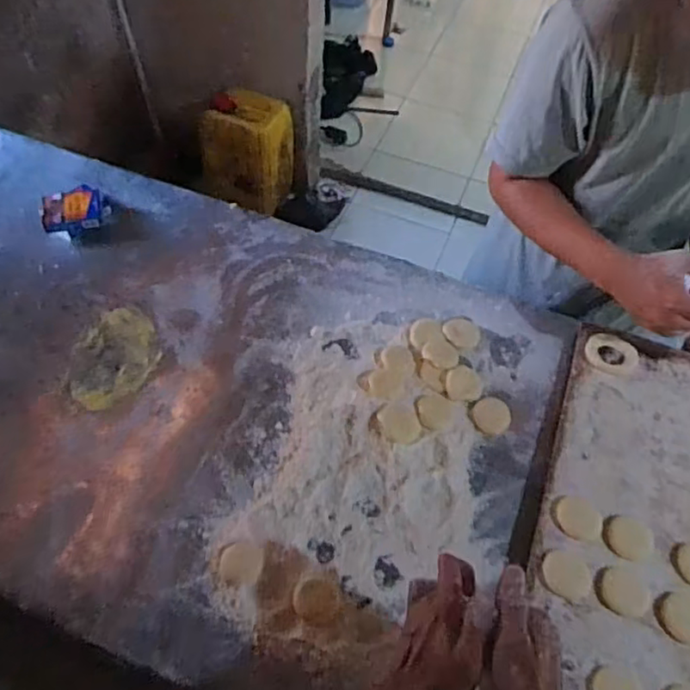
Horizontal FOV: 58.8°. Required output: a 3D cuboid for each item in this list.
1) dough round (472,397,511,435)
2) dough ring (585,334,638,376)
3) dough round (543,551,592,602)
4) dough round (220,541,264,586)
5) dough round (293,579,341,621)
[{"bbox_3d":[0.197,0.094,0.819,0.051,0.007,0.048,2,55,-3],"label":"dough round"},{"bbox_3d":[0.377,0.013,0.863,0.071,0.011,0.057,30,58,15],"label":"dough ring"},{"bbox_3d":[0.249,0.258,0.685,0.053,0.007,0.047,36,60,19],"label":"dough round"},{"bbox_3d":[-0.114,0.241,0.677,0.045,0.004,0.045,2,55,-3],"label":"dough round"},{"bbox_3d":[-0.031,0.284,0.683,0.050,0.004,0.043,0,55,-5],"label":"dough round"}]

